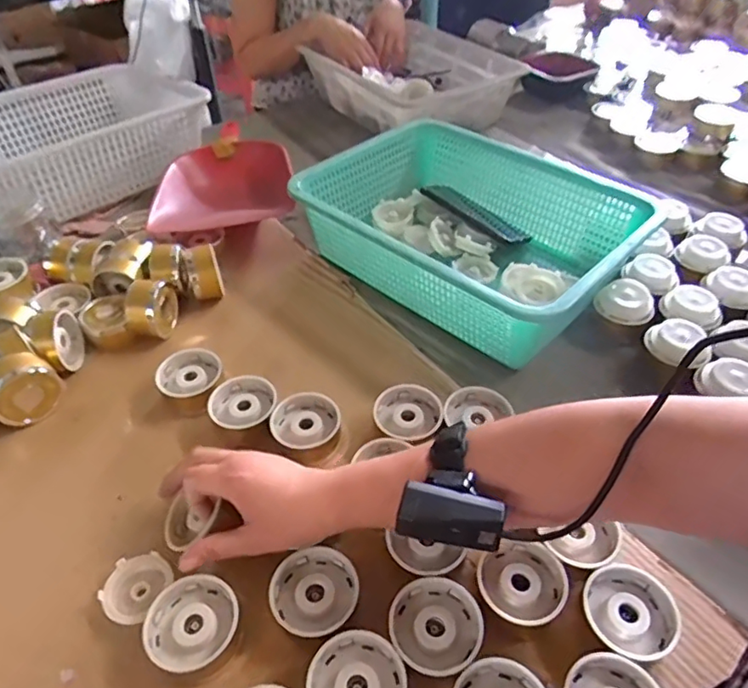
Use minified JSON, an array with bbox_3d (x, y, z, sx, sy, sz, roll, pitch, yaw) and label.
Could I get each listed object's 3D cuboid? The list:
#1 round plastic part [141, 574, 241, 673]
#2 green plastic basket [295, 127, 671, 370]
[{"bbox_3d":[-0.139,0.215,0.434,0.064,0.023,0.066,-1,44,1],"label":"round plastic part"},{"bbox_3d":[0.108,-0.137,0.710,0.385,0.116,0.255,33,54,30],"label":"green plastic basket"}]

